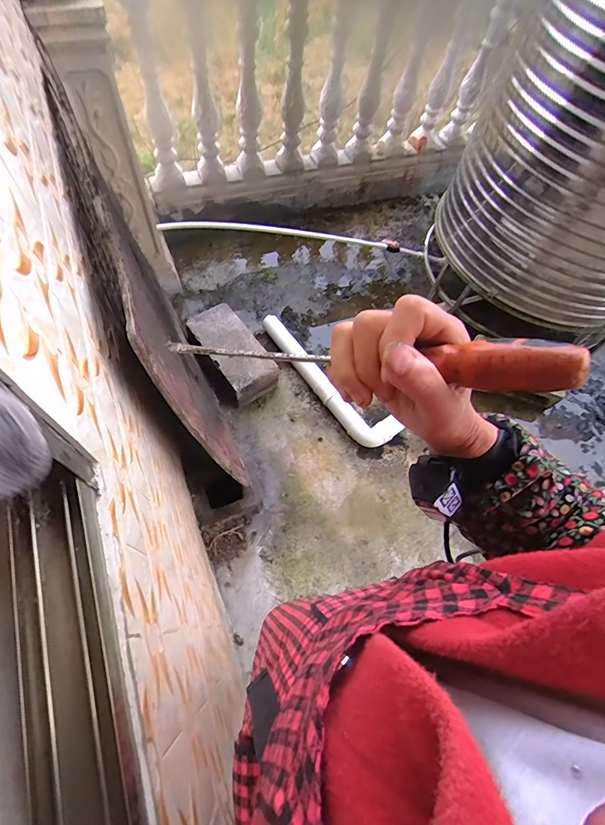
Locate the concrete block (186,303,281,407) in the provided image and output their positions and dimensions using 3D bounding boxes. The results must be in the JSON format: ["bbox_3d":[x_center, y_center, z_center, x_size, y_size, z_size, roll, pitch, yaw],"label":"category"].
[{"bbox_3d":[-0.281,-0.247,1.610,0.196,0.114,0.417,-33,71,-20],"label":"concrete block"}]

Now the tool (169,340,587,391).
[{"bbox_3d":[0.021,-0.038,0.264,0.278,0.020,0.023,7,61,30],"label":"tool"}]

